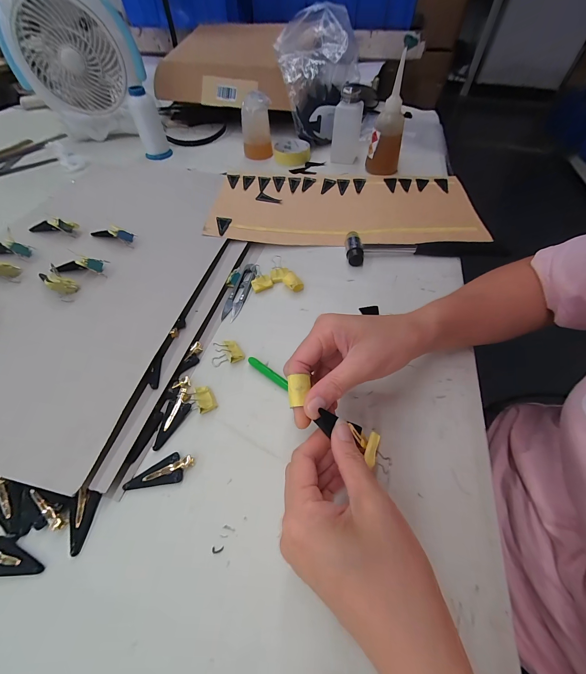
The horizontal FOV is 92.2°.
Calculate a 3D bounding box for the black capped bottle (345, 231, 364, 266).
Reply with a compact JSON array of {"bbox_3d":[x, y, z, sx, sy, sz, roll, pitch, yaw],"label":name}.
[{"bbox_3d":[0.092,-0.135,0.426,0.023,0.027,0.057,1,54,2],"label":"black capped bottle"}]

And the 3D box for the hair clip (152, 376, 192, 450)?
[{"bbox_3d":[-0.119,0.075,0.284,0.025,0.008,0.071,4,54,2],"label":"hair clip"}]

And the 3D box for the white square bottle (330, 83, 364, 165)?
[{"bbox_3d":[0.113,-0.444,0.583,0.058,0.115,0.058,9,54,7],"label":"white square bottle"}]

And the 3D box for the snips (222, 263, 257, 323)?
[{"bbox_3d":[-0.073,-0.064,0.387,0.025,0.008,0.100,12,55,8],"label":"snips"}]

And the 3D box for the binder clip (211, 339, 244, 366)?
[{"bbox_3d":[-0.077,0.019,0.321,0.034,0.019,0.026,-27,58,-19],"label":"binder clip"}]

